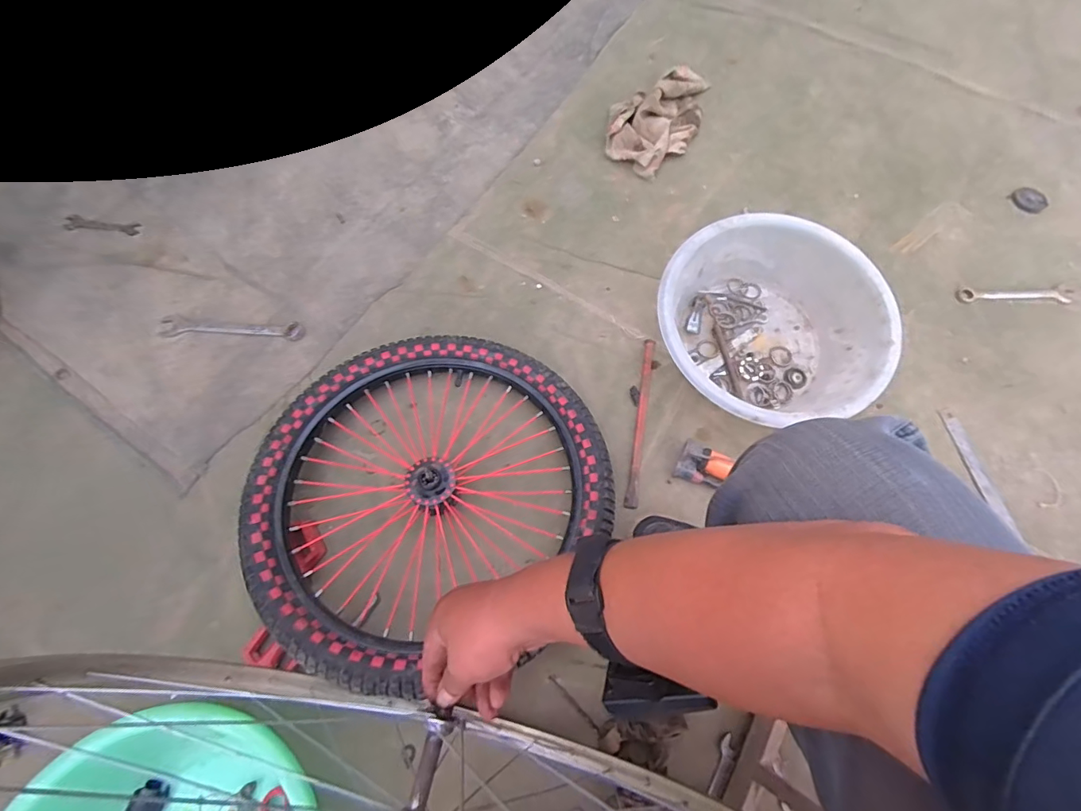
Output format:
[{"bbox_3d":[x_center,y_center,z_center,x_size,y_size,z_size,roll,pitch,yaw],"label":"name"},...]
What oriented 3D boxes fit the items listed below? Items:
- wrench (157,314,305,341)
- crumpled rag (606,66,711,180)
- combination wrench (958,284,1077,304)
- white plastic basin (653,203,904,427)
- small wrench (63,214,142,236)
[{"bbox_3d":[-0.517,-0.128,0.798,0.226,0.009,0.040,2,66,-4],"label":"wrench"},{"bbox_3d":[0.233,-0.579,0.931,0.171,0.059,0.267,34,76,12],"label":"crumpled rag"},{"bbox_3d":[0.805,-0.188,0.807,0.163,0.007,0.032,4,72,17],"label":"combination wrench"},{"bbox_3d":[0.352,-0.120,0.747,0.333,0.122,0.318,-1,72,2],"label":"white plastic basin"},{"bbox_3d":[-0.782,-0.317,0.842,0.136,0.004,0.039,9,60,-1],"label":"small wrench"}]

